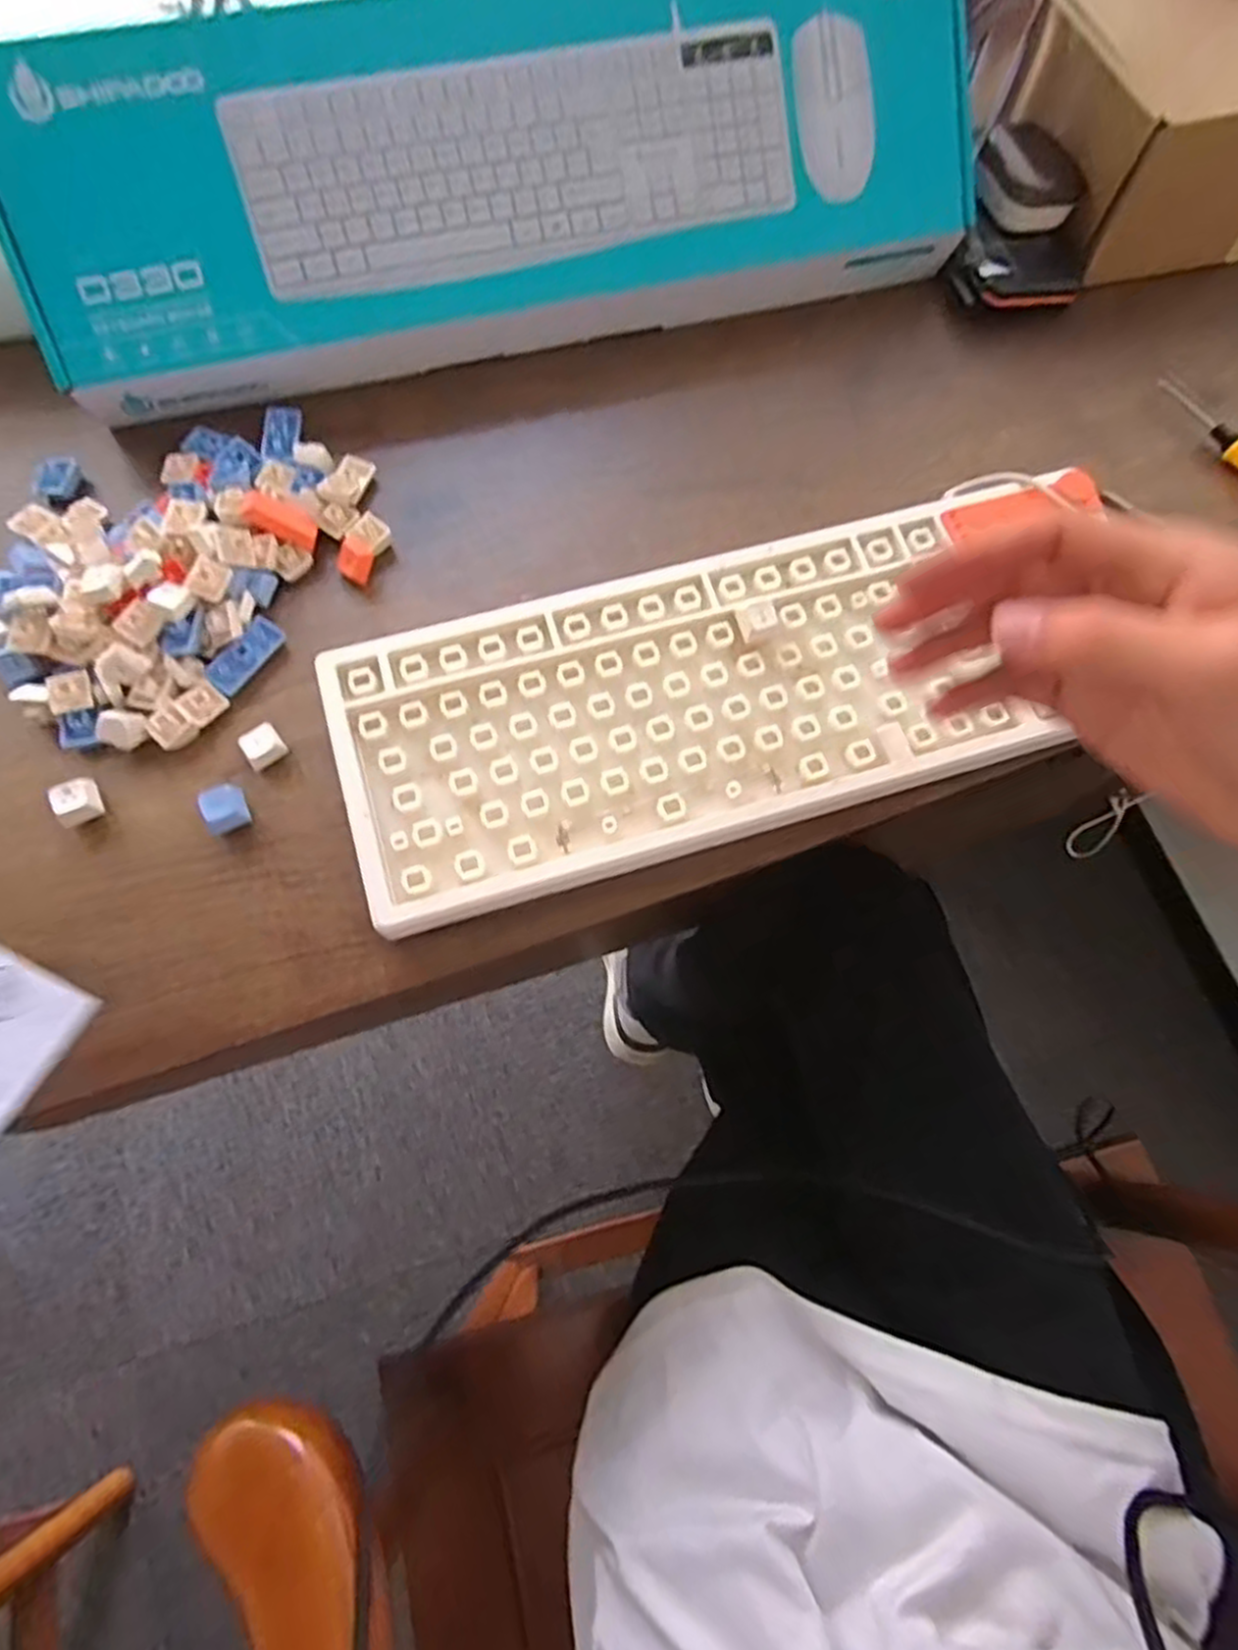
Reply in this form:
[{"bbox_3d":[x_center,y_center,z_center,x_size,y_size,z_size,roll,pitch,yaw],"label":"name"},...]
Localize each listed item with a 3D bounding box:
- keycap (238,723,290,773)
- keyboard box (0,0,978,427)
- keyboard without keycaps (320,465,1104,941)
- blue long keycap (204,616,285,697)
[{"bbox_3d":[-0.170,-0.037,0.359,0.018,0.013,0.019,-31,73,-13],"label":"keycap"},{"bbox_3d":[-0.057,-0.371,0.419,0.530,0.045,0.178,-15,110,-7],"label":"keyboard box"},{"bbox_3d":[0.054,-0.064,0.362,0.363,0.034,0.140,-14,70,-7],"label":"keyboard without keycaps"},{"bbox_3d":[-0.188,-0.085,0.377,0.018,0.009,0.043,43,70,-31],"label":"blue long keycap"}]

